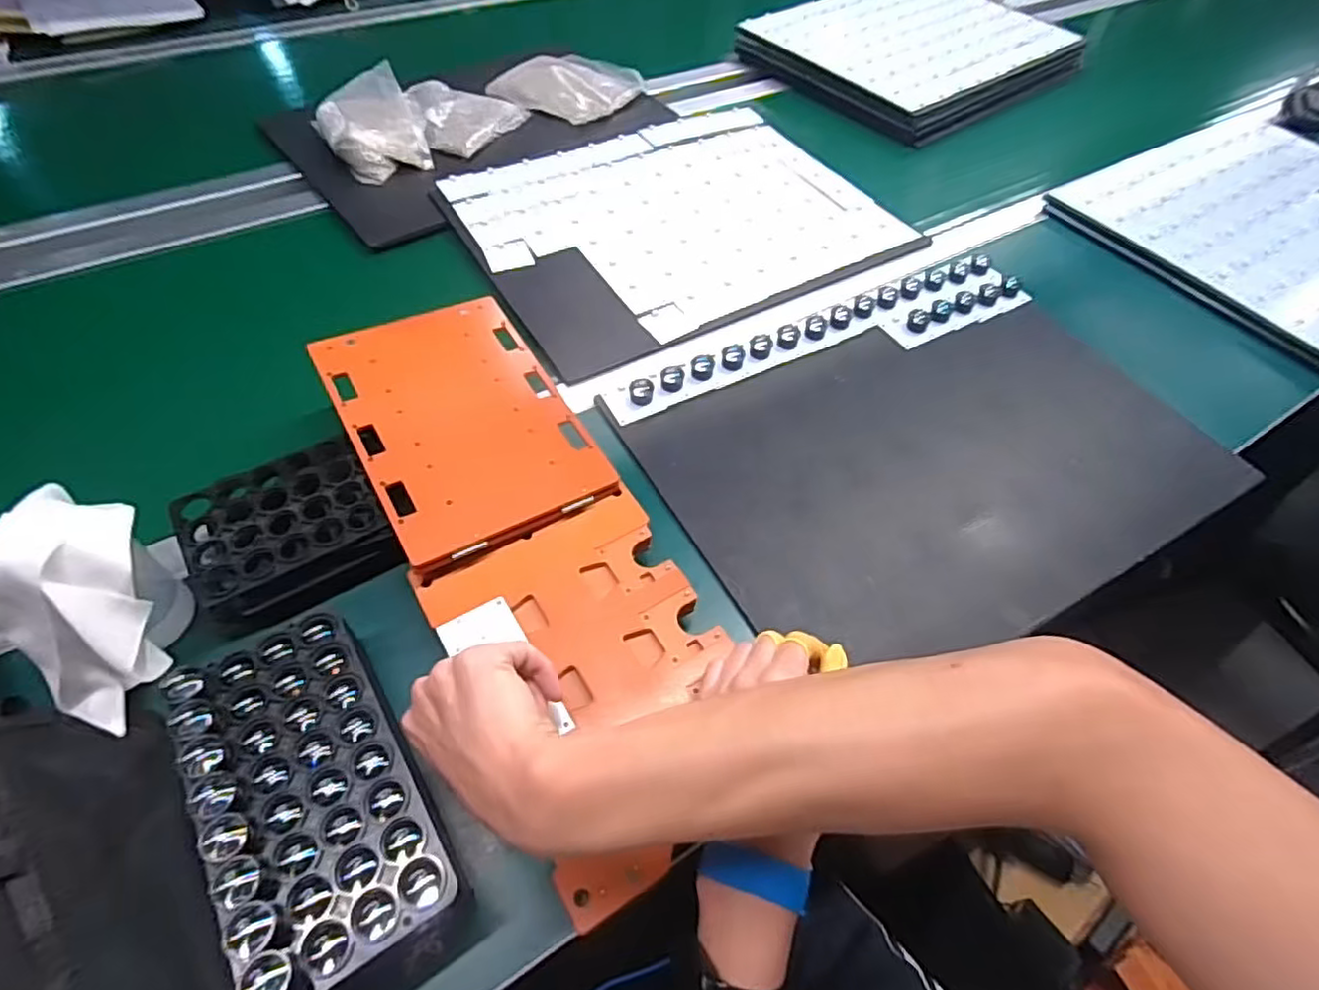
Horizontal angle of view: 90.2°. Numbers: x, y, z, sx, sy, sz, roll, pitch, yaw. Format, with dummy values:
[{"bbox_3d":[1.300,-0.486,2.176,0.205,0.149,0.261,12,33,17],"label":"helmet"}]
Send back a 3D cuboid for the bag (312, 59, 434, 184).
[{"bbox_3d":[-0.362,-0.465,0.825,0.115,0.048,0.167,-25,59,-20],"label":"bag"}]

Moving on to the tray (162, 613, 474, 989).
[{"bbox_3d":[-0.193,0.164,0.366,0.101,0.051,0.200,-26,60,-20],"label":"tray"}]

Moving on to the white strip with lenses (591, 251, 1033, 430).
[{"bbox_3d":[0.170,-0.158,0.657,0.470,0.019,0.081,-22,61,-16],"label":"white strip with lenses"}]

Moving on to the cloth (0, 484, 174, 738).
[{"bbox_3d":[-0.348,0.063,0.399,0.093,0.098,0.108,21,56,12],"label":"cloth"}]

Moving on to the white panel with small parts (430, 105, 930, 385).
[{"bbox_3d":[0.020,-0.331,0.786,0.481,0.022,0.369,-27,62,-18],"label":"white panel with small parts"}]

